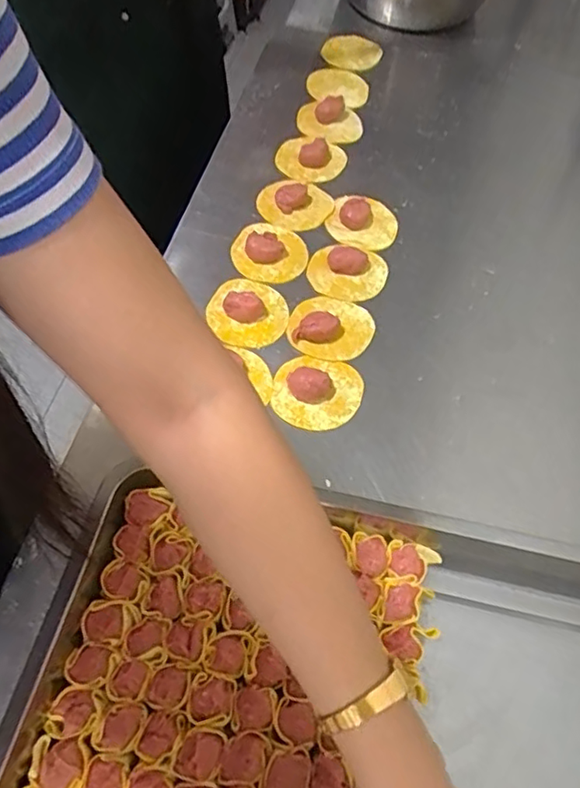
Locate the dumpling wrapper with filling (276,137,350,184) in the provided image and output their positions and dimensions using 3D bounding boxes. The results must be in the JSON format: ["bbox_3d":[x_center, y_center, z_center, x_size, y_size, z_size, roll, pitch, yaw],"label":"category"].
[{"bbox_3d":[0.024,-0.297,0.743,0.080,0.016,0.085,2,59,-3],"label":"dumpling wrapper with filling"}]

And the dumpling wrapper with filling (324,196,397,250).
[{"bbox_3d":[0.084,-0.199,0.684,0.079,0.022,0.072,14,59,4],"label":"dumpling wrapper with filling"}]

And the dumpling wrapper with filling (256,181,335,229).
[{"bbox_3d":[0.006,-0.221,0.692,0.088,0.012,0.070,1,59,-3],"label":"dumpling wrapper with filling"}]

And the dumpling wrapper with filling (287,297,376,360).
[{"bbox_3d":[0.042,-0.072,0.596,0.084,0.021,0.070,9,58,2],"label":"dumpling wrapper with filling"}]

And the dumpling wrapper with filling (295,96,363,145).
[{"bbox_3d":[0.050,-0.360,0.778,0.080,0.022,0.080,2,59,-3],"label":"dumpling wrapper with filling"}]

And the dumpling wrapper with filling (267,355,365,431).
[{"bbox_3d":[0.026,-0.004,0.555,0.080,0.024,0.080,14,59,5],"label":"dumpling wrapper with filling"}]

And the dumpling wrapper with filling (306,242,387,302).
[{"bbox_3d":[0.061,-0.133,0.643,0.082,0.012,0.077,2,59,-3],"label":"dumpling wrapper with filling"}]

